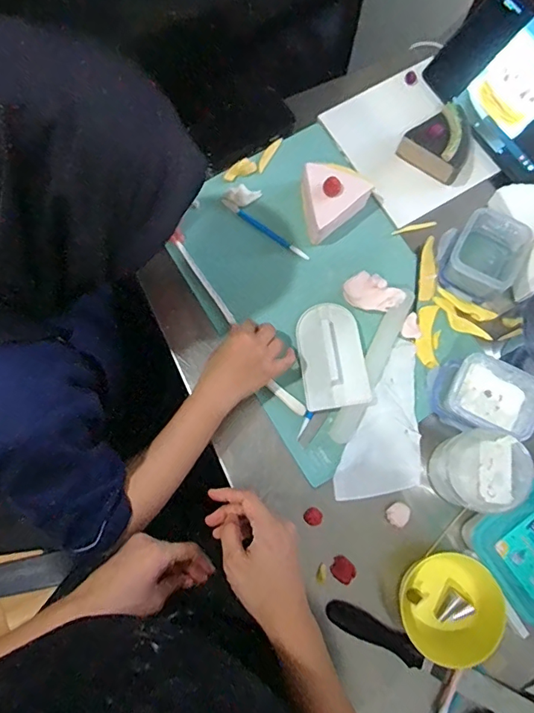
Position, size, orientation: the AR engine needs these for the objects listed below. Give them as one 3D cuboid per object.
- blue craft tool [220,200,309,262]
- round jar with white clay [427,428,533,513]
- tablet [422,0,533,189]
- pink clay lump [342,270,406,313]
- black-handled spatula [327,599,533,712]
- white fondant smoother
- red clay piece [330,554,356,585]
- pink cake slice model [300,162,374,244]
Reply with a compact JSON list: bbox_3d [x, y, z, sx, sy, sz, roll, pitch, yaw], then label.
[{"bbox_3d":[-0.002,-0.180,0.684,0.145,0.010,0.009,34,80,6],"label":"blue craft tool"},{"bbox_3d":[0.242,0.133,0.571,0.077,0.117,0.096,-6,78,-3],"label":"round jar with white clay"},{"bbox_3d":[0.344,-0.374,0.673,0.147,0.015,0.246,-44,75,37],"label":"tablet"},{"bbox_3d":[0.141,-0.081,0.655,0.076,0.026,0.048,30,79,5],"label":"pink clay lump"},{"bbox_3d":[0.221,0.371,0.567,0.318,0.032,0.035,26,79,4],"label":"black-handled spatula"},{"bbox_3d":[0.085,-0.005,0.634,0.083,0.028,0.140,-9,78,-3],"label":"white fondant smoother"},{"bbox_3d":[0.094,0.262,0.595,0.029,0.017,0.026,43,80,7],"label":"red clay piece"},{"bbox_3d":[0.082,-0.222,0.667,0.107,0.068,0.085,-37,81,-8],"label":"pink cake slice model"}]

